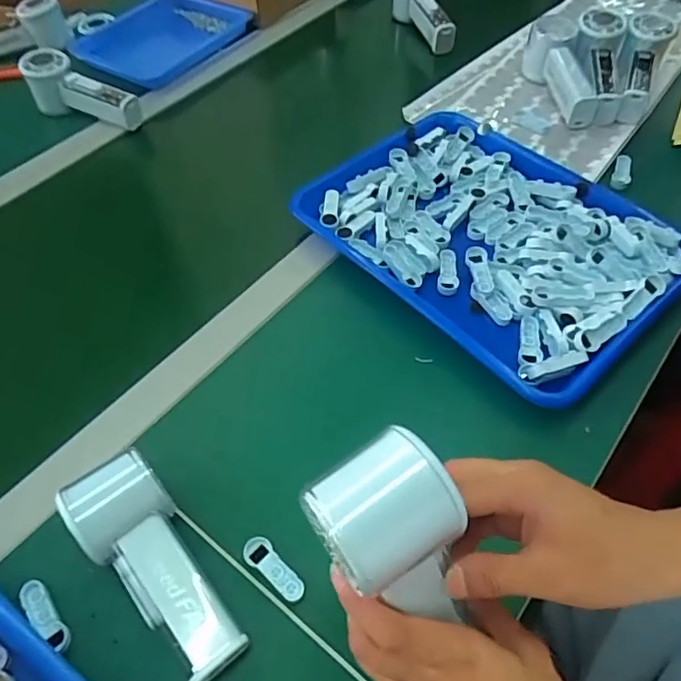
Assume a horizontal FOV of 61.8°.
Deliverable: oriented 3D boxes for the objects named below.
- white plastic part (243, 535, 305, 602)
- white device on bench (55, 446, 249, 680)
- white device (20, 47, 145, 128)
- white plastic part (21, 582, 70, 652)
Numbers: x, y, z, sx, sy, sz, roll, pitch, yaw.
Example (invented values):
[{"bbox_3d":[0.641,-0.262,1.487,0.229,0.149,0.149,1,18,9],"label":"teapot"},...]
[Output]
[{"bbox_3d":[-0.046,0.156,0.386,0.018,0.006,0.051,-39,61,-23],"label":"white plastic part"},{"bbox_3d":[-0.117,0.143,0.369,0.062,0.046,0.150,-36,72,-22],"label":"white device on bench"},{"bbox_3d":[-0.307,-0.293,0.680,0.144,0.059,0.041,21,56,1],"label":"white device"},{"bbox_3d":[-0.192,0.179,0.368,0.015,0.007,0.050,-36,60,-22],"label":"white plastic part"}]

